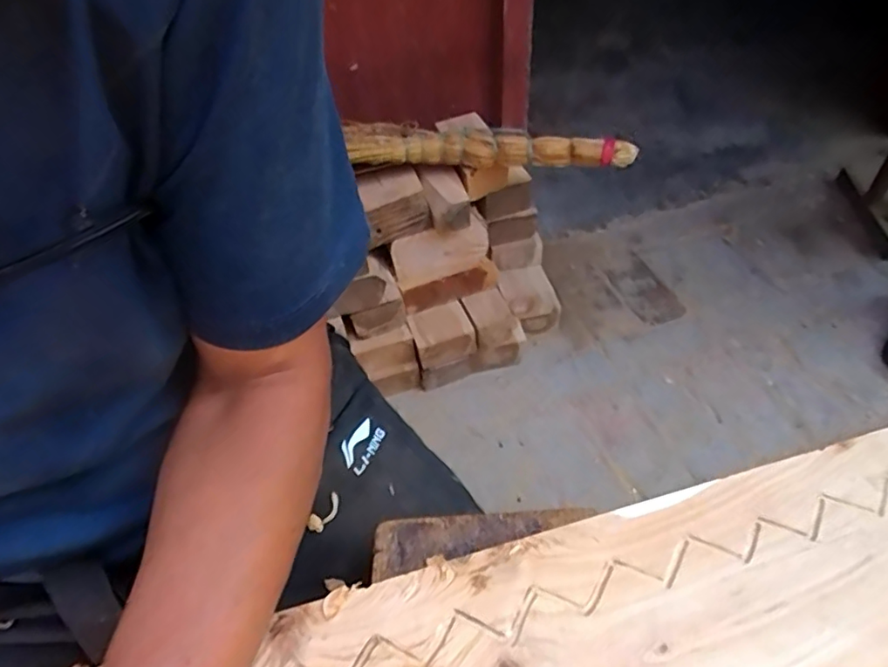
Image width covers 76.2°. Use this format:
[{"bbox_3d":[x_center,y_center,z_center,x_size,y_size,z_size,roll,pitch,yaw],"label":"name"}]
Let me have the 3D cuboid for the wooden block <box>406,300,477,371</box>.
[{"bbox_3d":[-0.005,0.003,1.085,0.112,0.061,0.098,-14,48,-9],"label":"wooden block"}]

